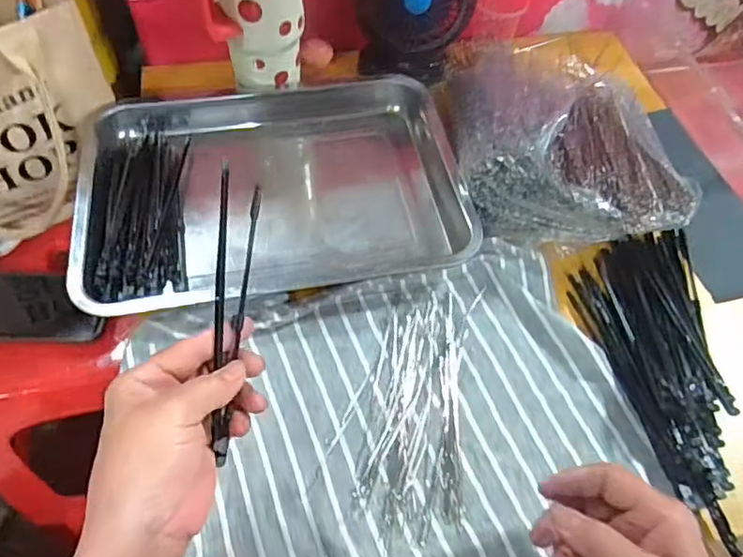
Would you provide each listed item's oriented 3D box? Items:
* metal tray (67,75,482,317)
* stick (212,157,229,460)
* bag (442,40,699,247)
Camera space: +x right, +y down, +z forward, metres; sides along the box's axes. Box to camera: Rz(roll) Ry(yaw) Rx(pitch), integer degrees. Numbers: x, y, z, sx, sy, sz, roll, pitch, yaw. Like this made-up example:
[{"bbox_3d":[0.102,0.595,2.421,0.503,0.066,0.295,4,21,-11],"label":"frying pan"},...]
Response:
[{"bbox_3d":[-0.094,-0.092,0.573,0.347,0.055,0.268,-5,58,-7],"label":"metal tray"},{"bbox_3d":[-0.092,0.019,0.357,0.009,0.009,0.180,-1,84,-4],"label":"stick"},{"bbox_3d":[0.185,-0.141,0.573,0.203,0.082,0.272,0,58,-4],"label":"bag"}]

